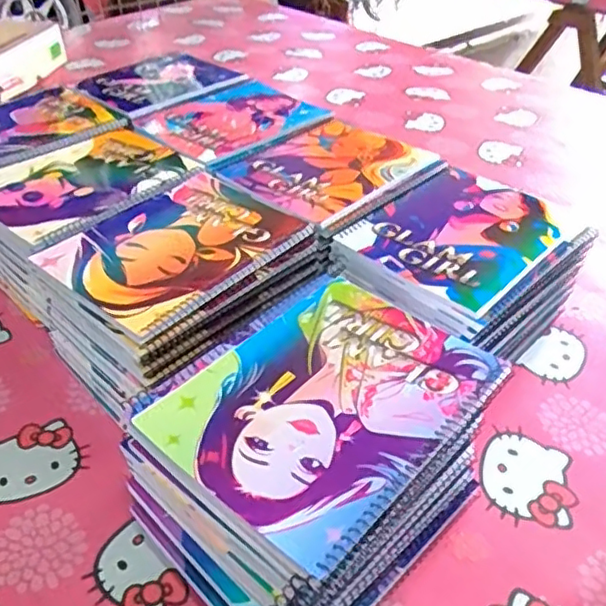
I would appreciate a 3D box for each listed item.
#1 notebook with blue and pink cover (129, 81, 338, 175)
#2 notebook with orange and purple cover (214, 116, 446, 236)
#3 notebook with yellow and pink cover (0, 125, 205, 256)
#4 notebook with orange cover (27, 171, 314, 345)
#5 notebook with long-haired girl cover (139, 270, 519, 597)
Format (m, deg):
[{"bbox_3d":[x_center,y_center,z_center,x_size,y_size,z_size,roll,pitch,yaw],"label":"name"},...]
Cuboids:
[{"bbox_3d":[-0.084,-0.224,0.754,0.204,0.014,0.187,-29,47,-32],"label":"notebook with blue and pink cover"},{"bbox_3d":[0.034,-0.146,0.660,0.174,0.008,0.202,31,47,32],"label":"notebook with orange and purple cover"},{"bbox_3d":[-0.218,-0.129,0.625,0.200,0.009,0.166,-31,49,-33],"label":"notebook with yellow and pink cover"},{"bbox_3d":[-0.115,-0.053,0.544,0.159,0.015,0.195,29,46,30],"label":"notebook with orange cover"},{"bbox_3d":[0.020,0.058,0.390,0.148,0.008,0.198,31,47,31],"label":"notebook with long-haired girl cover"}]

